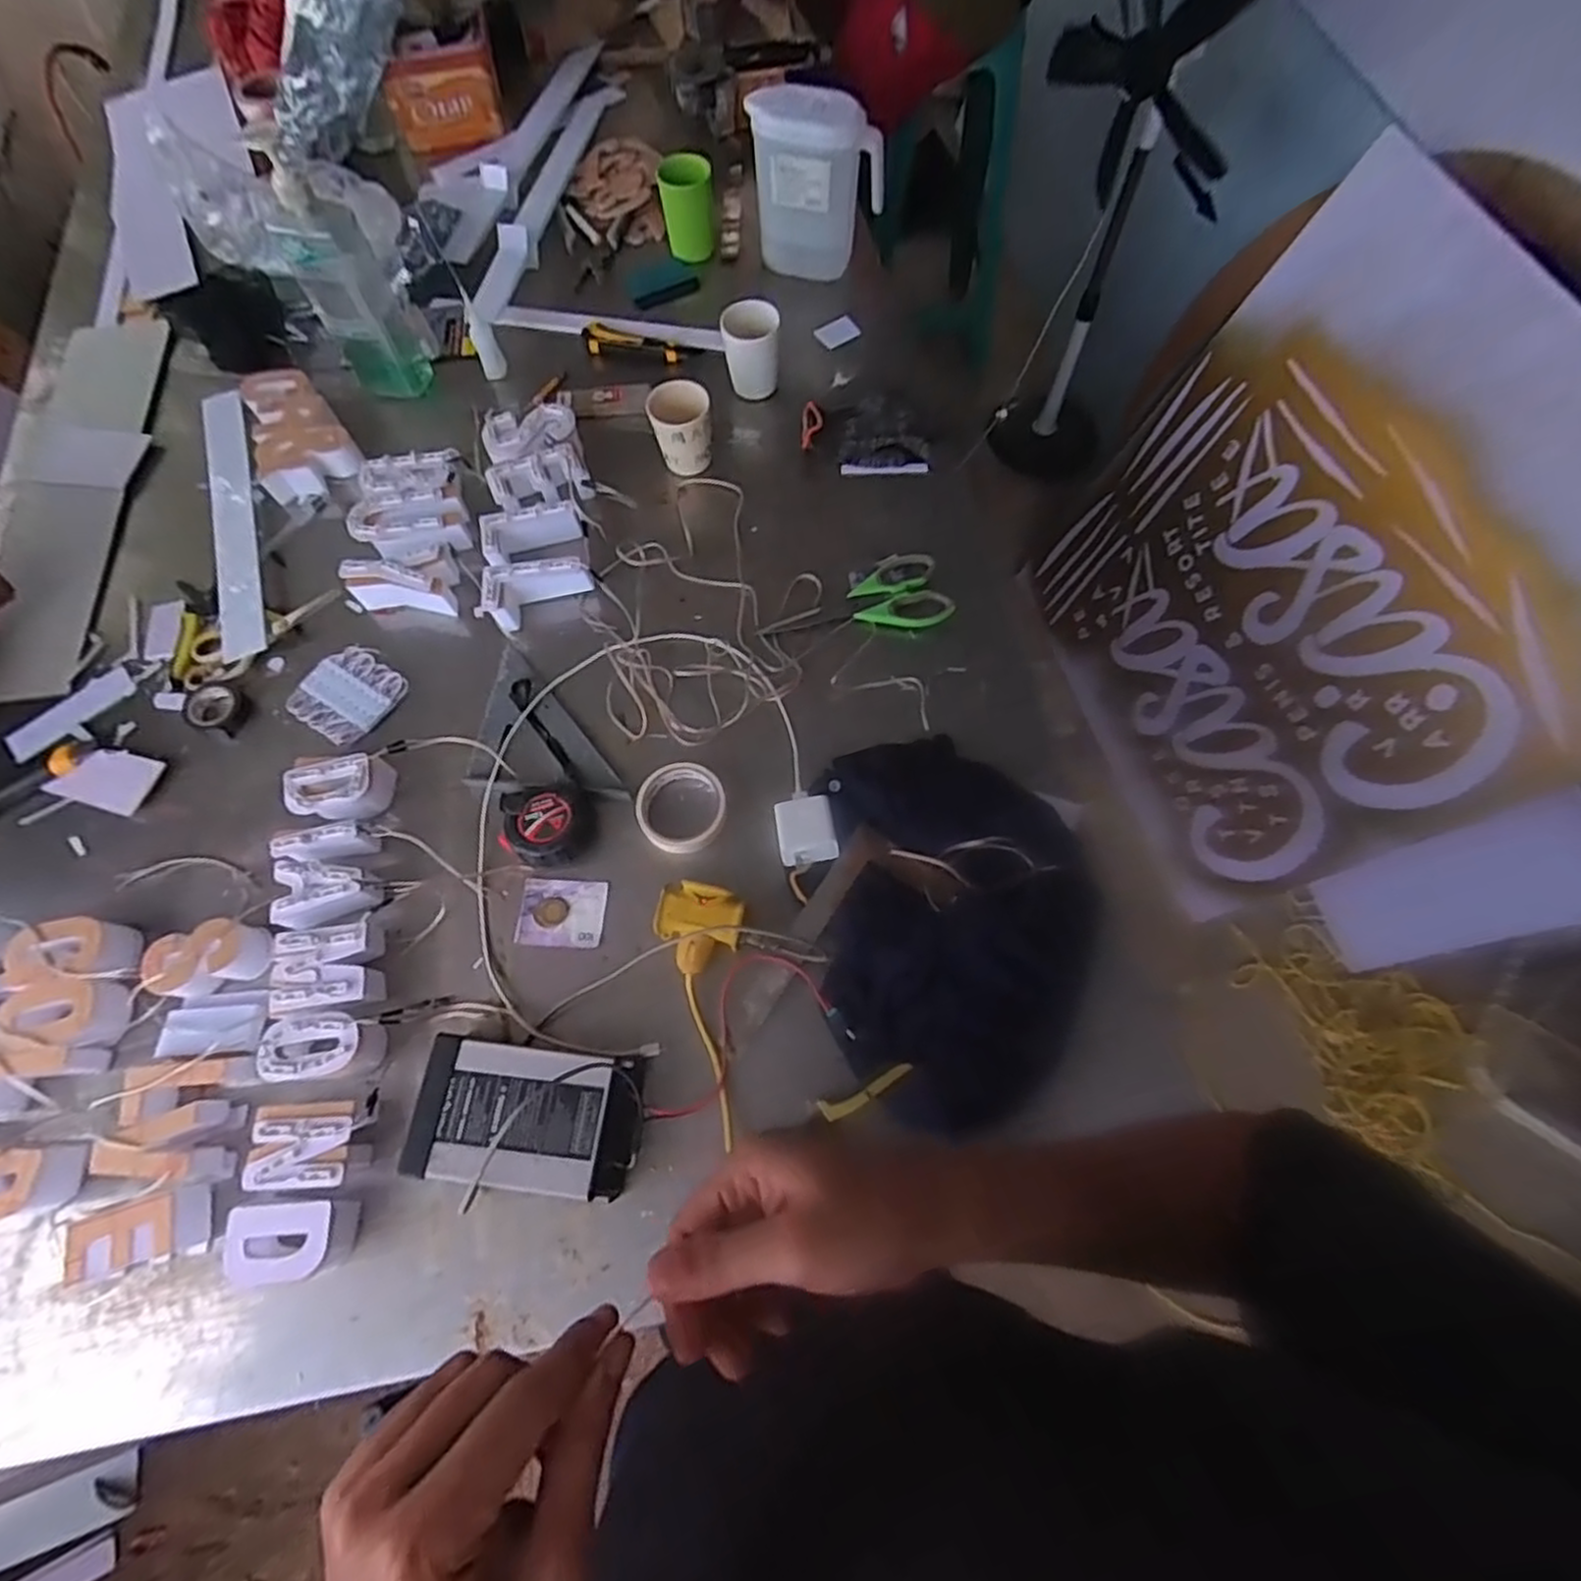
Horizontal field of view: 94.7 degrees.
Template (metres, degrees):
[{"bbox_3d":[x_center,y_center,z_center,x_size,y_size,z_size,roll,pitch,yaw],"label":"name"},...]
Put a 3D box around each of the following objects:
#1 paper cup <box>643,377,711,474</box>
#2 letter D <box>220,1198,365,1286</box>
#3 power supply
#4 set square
[{"bbox_3d":[-0.131,-0.436,0.888,0.074,0.089,0.065,-11,67,-4],"label":"paper cup"},{"bbox_3d":[-0.405,0.364,0.588,0.085,0.038,0.058,-6,67,-1],"label":"letter D"},{"bbox_3d":[-0.225,0.277,0.619,0.190,0.045,0.111,6,69,2],"label":"power supply"},{"bbox_3d":[-0.249,-0.075,0.784,0.166,0.008,0.169,4,67,3],"label":"set square"}]

